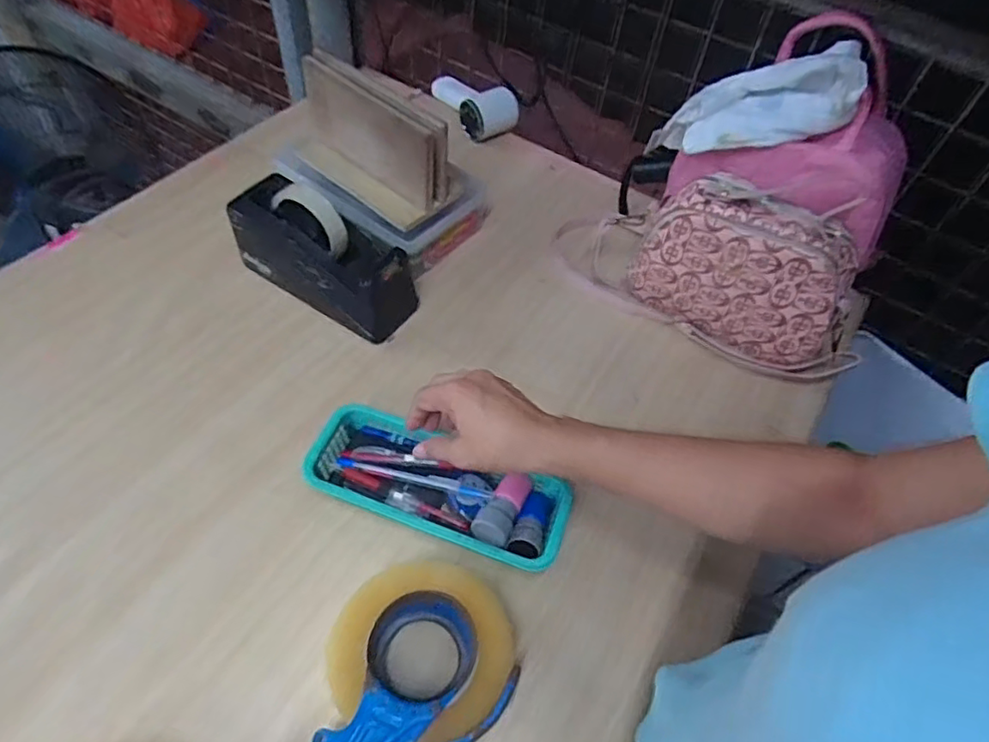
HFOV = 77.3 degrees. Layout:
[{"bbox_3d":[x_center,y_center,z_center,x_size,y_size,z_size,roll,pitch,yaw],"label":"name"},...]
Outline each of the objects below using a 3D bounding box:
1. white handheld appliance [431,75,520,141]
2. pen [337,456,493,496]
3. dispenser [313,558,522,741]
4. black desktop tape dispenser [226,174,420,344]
[{"bbox_3d":[-0.031,-0.410,0.922,0.078,0.054,0.158,-19,58,-19],"label":"white handheld appliance"},{"bbox_3d":[-0.070,0.091,0.534,0.137,0.009,0.010,14,54,4],"label":"pen"},{"bbox_3d":[-0.063,0.216,0.451,0.152,0.057,0.133,-15,57,-16],"label":"dispenser"},{"bbox_3d":[-0.183,-0.125,0.668,0.207,0.116,0.083,30,56,15],"label":"black desktop tape dispenser"}]

